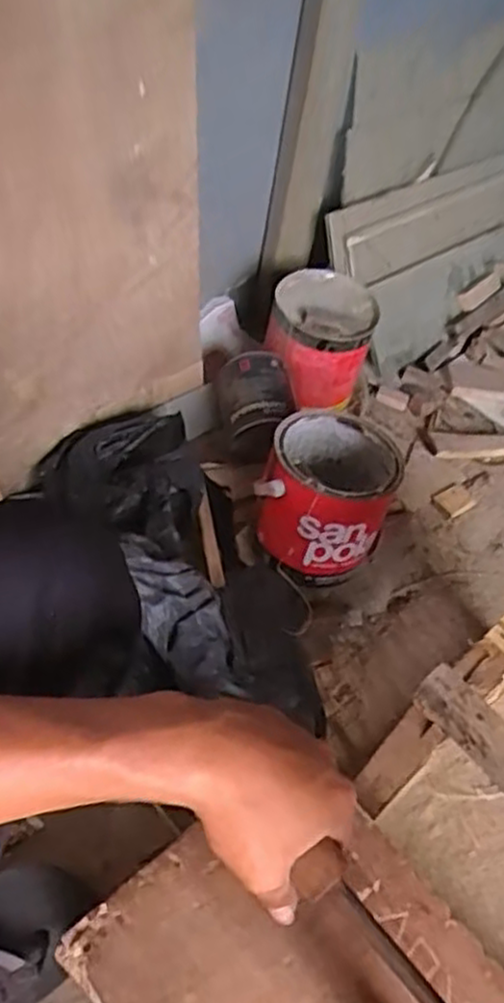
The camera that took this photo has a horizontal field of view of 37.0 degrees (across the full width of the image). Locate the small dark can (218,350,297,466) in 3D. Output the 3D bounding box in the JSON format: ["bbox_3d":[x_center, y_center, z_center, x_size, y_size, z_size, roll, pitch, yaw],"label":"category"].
[{"bbox_3d":[0.001,-0.131,1.041,0.092,0.093,0.133,0,49,-11],"label":"small dark can"}]

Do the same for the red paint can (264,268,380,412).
[{"bbox_3d":[0.097,-0.236,1.125,0.149,0.140,0.165,14,48,1],"label":"red paint can"}]

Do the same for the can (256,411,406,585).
[{"bbox_3d":[0.089,-0.008,0.908,0.148,0.143,0.167,22,49,9],"label":"can"}]

